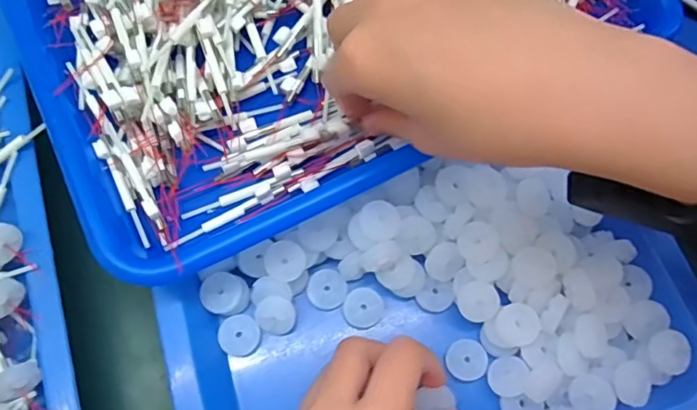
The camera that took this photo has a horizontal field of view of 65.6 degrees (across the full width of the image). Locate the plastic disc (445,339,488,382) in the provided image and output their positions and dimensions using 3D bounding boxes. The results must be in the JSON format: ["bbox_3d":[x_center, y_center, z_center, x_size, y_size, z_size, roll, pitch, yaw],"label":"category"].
[{"bbox_3d":[0.062,0.081,0.282,0.021,0.004,0.020,0,70,-1],"label":"plastic disc"}]

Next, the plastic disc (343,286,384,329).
[{"bbox_3d":[0.008,0.056,0.292,0.021,0.008,0.020,0,70,-1],"label":"plastic disc"}]

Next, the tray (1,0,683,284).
[{"bbox_3d":[-0.013,-0.126,0.312,0.325,0.049,0.239,-26,73,-10],"label":"tray"}]

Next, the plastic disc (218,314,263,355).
[{"bbox_3d":[-0.057,0.069,0.284,0.021,0.004,0.021,0,89,-11],"label":"plastic disc"}]

